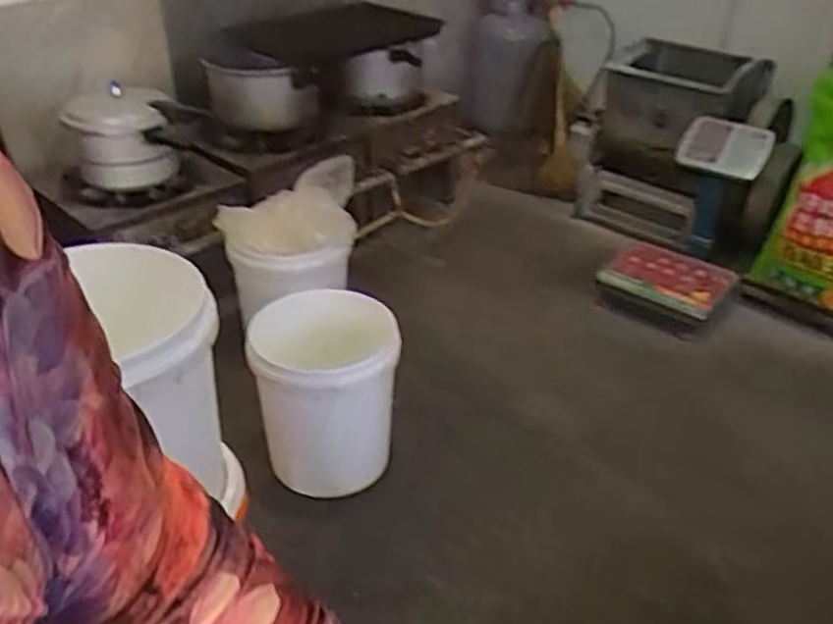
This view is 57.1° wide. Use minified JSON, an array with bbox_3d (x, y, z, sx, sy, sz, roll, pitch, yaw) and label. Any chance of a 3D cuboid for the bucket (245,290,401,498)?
[{"bbox_3d":[-0.182,0.181,1.589,0.279,0.363,0.262,0,33,0],"label":"bucket"}]

